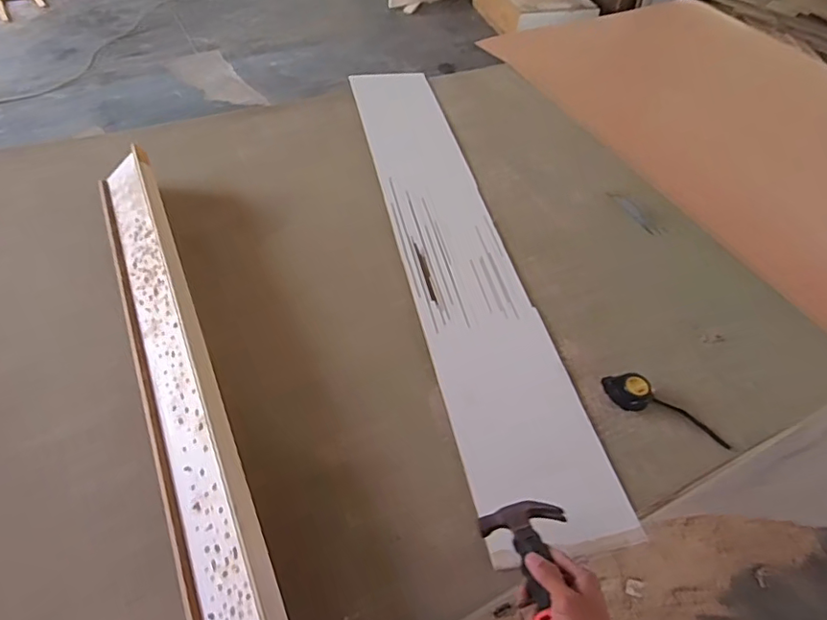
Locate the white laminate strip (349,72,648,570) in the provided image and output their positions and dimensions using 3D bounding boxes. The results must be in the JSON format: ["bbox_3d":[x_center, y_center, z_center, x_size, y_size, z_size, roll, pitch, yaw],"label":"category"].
[{"bbox_3d":[0.073,-0.155,1.084,0.214,0.019,1.233,-8,51,-11],"label":"white laminate strip"}]

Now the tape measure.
[{"bbox_3d":[0.404,0.146,0.855,0.203,0.035,0.071,20,51,11],"label":"tape measure"}]

